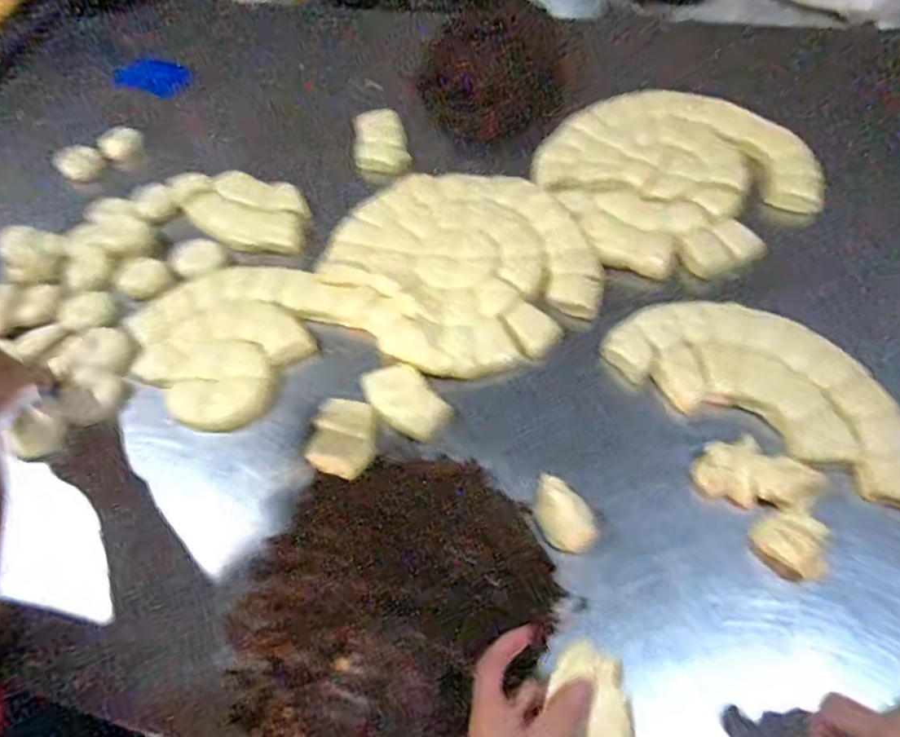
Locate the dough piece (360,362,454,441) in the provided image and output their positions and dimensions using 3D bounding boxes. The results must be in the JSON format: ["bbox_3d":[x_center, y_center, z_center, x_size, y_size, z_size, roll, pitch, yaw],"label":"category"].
[{"bbox_3d":[-0.049,0.032,0.668,0.063,0.017,0.103,-36,61,-18],"label":"dough piece"}]

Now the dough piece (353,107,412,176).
[{"bbox_3d":[-0.110,-0.356,0.948,0.080,0.033,0.137,-13,57,-4],"label":"dough piece"}]

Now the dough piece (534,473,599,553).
[{"bbox_3d":[0.108,0.139,0.584,0.046,0.022,0.074,-23,58,-11],"label":"dough piece"}]

